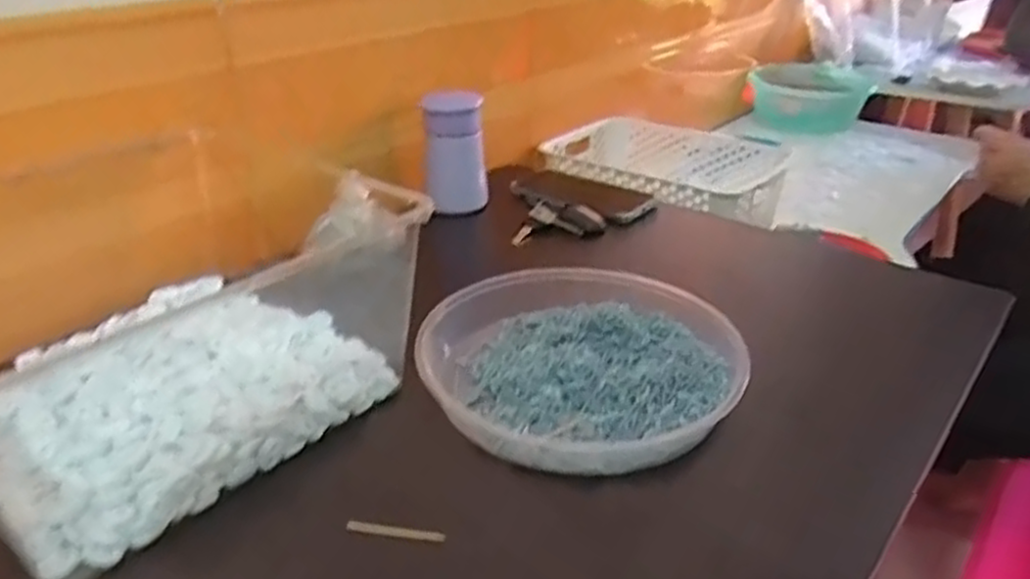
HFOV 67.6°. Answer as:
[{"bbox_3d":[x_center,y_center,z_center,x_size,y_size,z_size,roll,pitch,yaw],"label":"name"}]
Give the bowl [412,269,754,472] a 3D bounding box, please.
[{"bbox_3d":[0.048,0.053,0.564,0.221,0.048,0.211,0,28,0],"label":"bowl"}]

